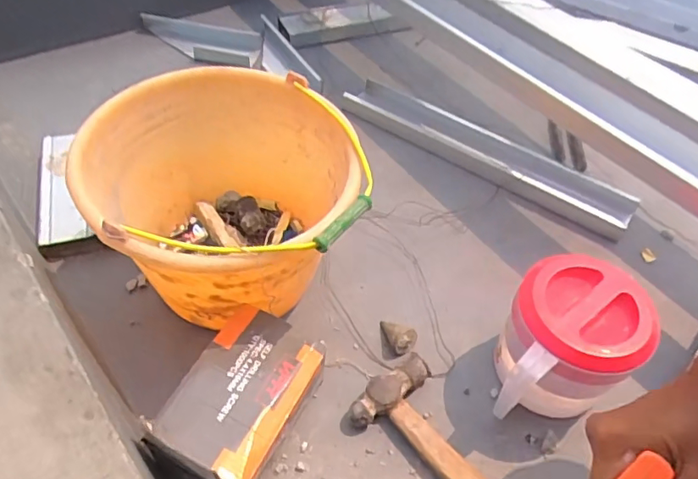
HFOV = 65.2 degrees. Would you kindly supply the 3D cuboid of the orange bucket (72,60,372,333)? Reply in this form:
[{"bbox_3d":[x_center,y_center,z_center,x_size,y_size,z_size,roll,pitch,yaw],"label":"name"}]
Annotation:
[{"bbox_3d":[-0.137,-0.023,0.648,0.275,0.219,0.284,2,51,-2],"label":"orange bucket"}]

